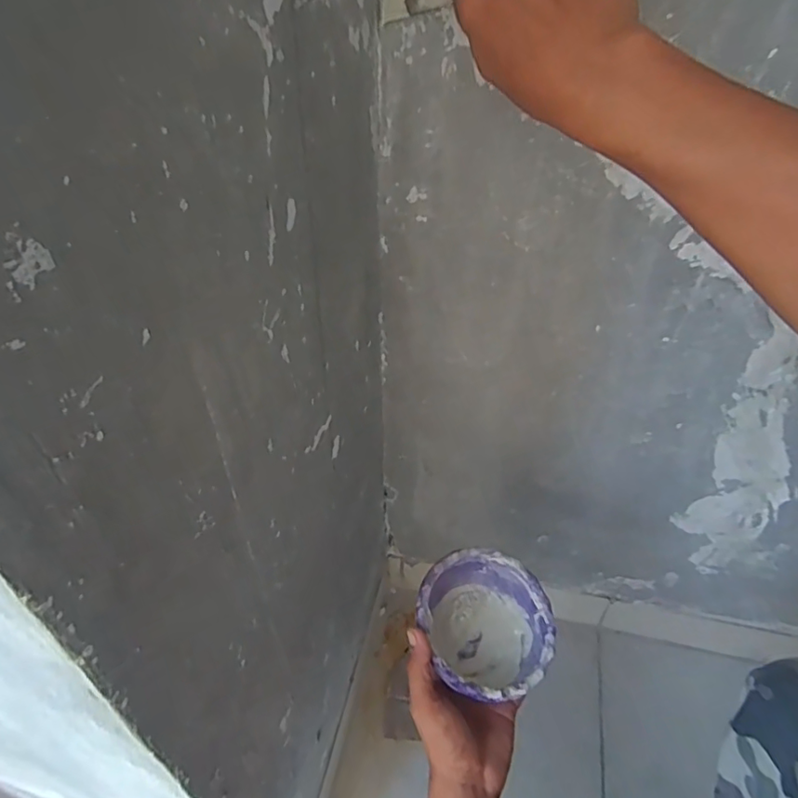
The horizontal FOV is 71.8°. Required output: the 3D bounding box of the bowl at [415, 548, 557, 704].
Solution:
[{"bbox_3d":[0.081,0.213,0.513,0.119,0.070,0.119,2,44,-2],"label":"bowl"}]

